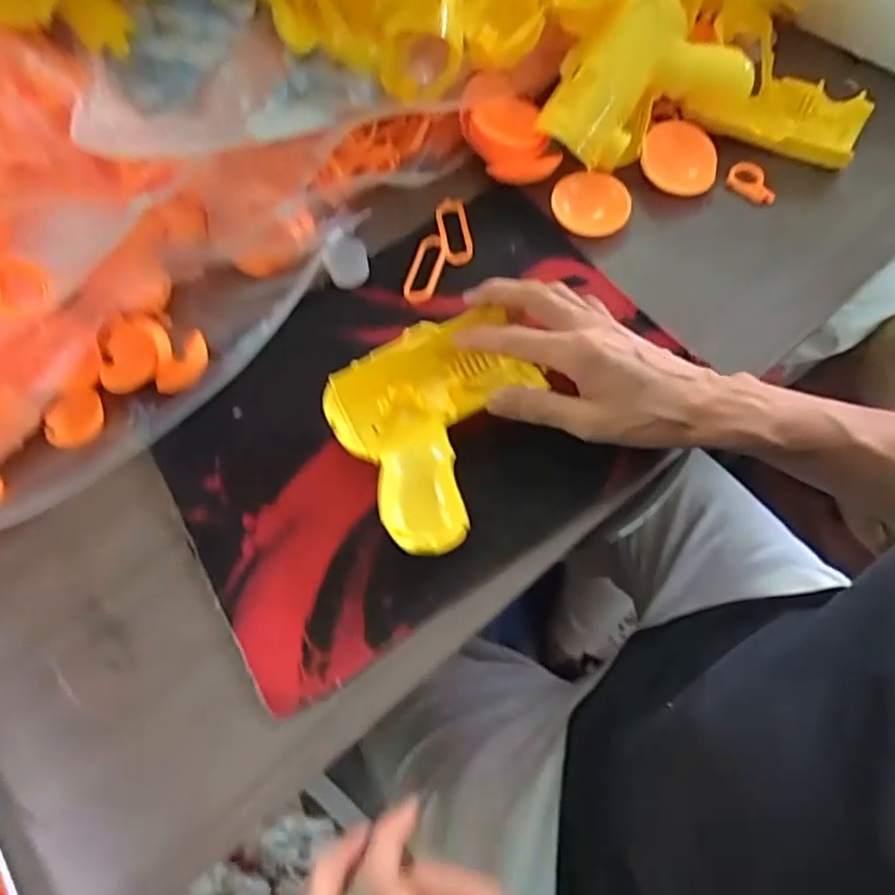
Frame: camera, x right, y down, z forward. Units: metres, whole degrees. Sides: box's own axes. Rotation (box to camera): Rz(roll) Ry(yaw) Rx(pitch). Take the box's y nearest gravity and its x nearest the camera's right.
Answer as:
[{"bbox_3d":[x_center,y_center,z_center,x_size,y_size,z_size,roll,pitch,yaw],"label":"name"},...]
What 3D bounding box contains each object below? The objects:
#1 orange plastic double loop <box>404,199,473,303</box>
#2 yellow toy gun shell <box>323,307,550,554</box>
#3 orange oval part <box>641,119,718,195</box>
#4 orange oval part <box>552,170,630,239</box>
[{"bbox_3d":[-0.002,-0.139,0.469,0.036,0.013,0.091,16,66,10],"label":"orange plastic double loop"},{"bbox_3d":[0.001,-0.014,0.394,0.126,0.034,0.121,-31,67,-12],"label":"yellow toy gun shell"},{"bbox_3d":[0.170,-0.215,0.486,0.057,0.009,0.055,7,87,-7],"label":"orange oval part"},{"bbox_3d":[0.103,-0.175,0.471,0.052,0.016,0.054,13,66,9],"label":"orange oval part"}]

